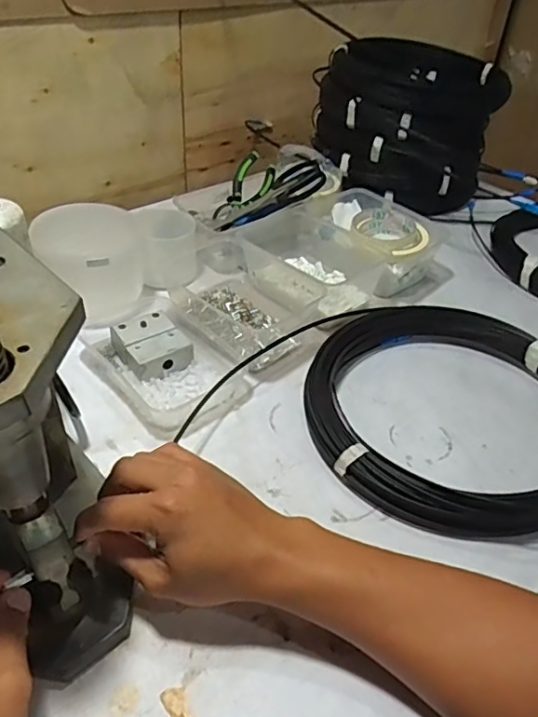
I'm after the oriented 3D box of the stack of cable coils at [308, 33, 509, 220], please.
[{"bbox_3d":[0.226,-0.394,0.923,0.275,0.177,0.268,15,40,13],"label":"stack of cable coils"}]

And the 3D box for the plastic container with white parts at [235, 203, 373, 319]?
[{"bbox_3d":[0.044,-0.123,0.713,0.134,0.058,0.186,-21,45,-28],"label":"plastic container with white parts"}]

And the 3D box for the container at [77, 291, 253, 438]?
[{"bbox_3d":[-0.115,-0.002,0.592,0.121,0.038,0.189,-27,48,-33],"label":"container"}]

